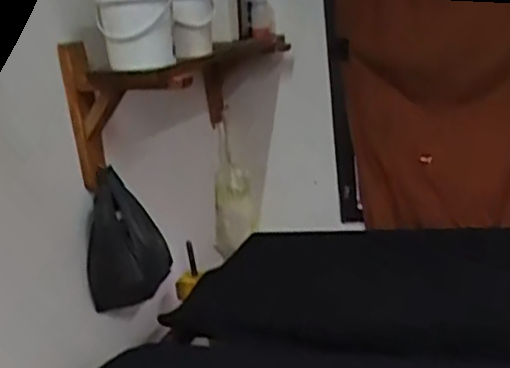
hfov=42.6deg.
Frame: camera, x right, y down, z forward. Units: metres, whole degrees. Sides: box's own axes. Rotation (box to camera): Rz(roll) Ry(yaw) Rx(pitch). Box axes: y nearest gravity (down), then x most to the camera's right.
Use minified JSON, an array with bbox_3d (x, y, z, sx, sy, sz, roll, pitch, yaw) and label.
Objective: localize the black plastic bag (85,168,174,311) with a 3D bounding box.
[{"bbox_3d":[-0.232,0.107,1.186,0.133,0.236,0.095,-19,21,-39],"label":"black plastic bag"}]

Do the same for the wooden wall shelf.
[{"bbox_3d":[-0.116,-0.187,1.318,0.234,0.222,0.587,-1,18,23],"label":"wooden wall shelf"}]

